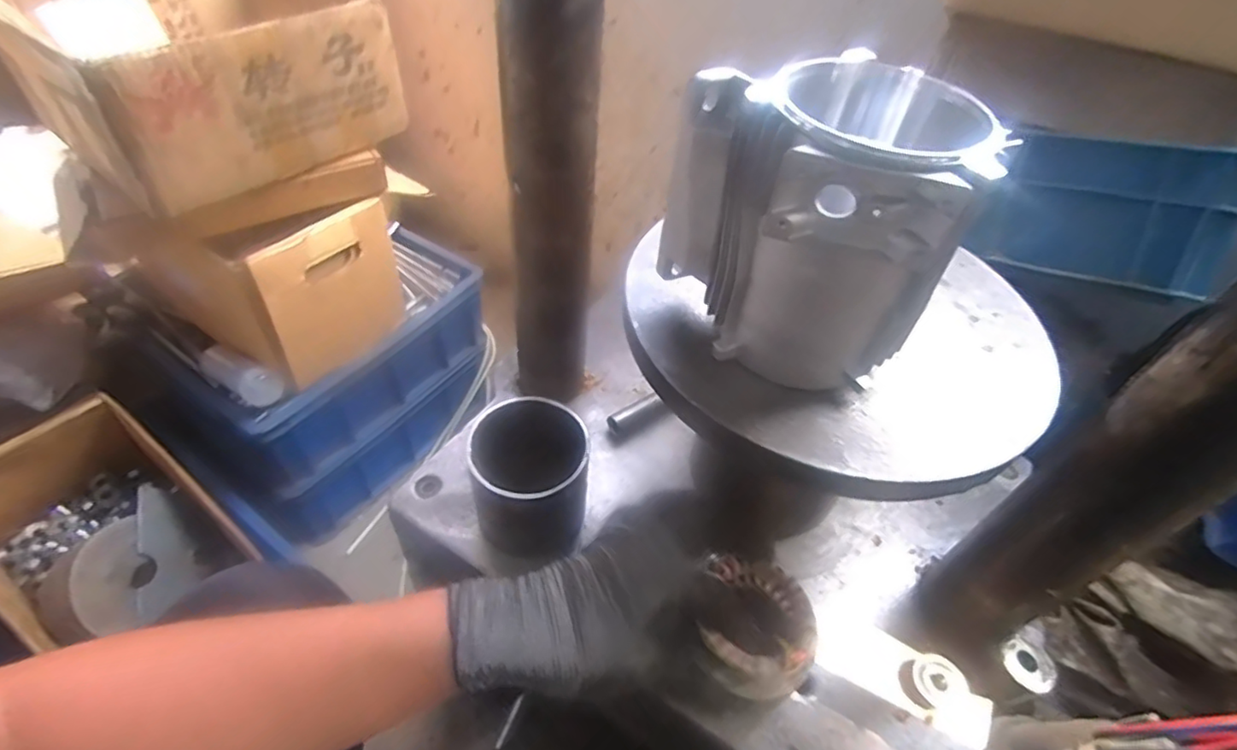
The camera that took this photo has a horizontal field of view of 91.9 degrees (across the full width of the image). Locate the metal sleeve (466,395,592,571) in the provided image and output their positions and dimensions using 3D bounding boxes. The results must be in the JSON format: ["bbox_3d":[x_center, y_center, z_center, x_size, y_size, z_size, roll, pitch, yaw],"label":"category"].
[{"bbox_3d":[-0.067,0.083,0.461,0.082,0.092,0.095,-6,49,-12],"label":"metal sleeve"}]

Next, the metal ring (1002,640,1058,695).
[{"bbox_3d":[0.287,0.202,0.416,0.037,0.008,0.033,-15,51,-19],"label":"metal ring"}]

